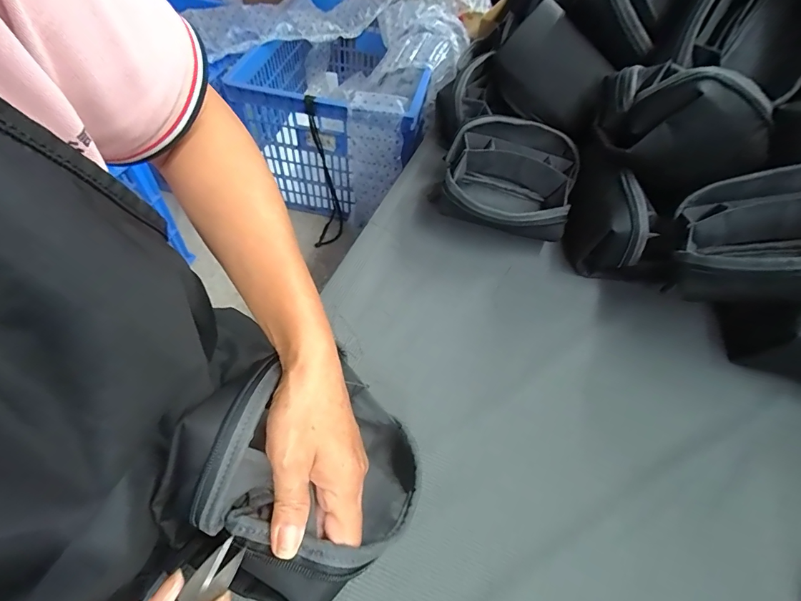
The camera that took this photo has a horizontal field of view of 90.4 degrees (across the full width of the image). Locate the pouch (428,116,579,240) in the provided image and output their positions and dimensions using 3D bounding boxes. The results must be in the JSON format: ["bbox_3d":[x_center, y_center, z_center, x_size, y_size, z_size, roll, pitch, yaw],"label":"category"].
[{"bbox_3d":[0.134,-0.147,0.516,0.162,0.106,0.132,16,56,7],"label":"pouch"}]

